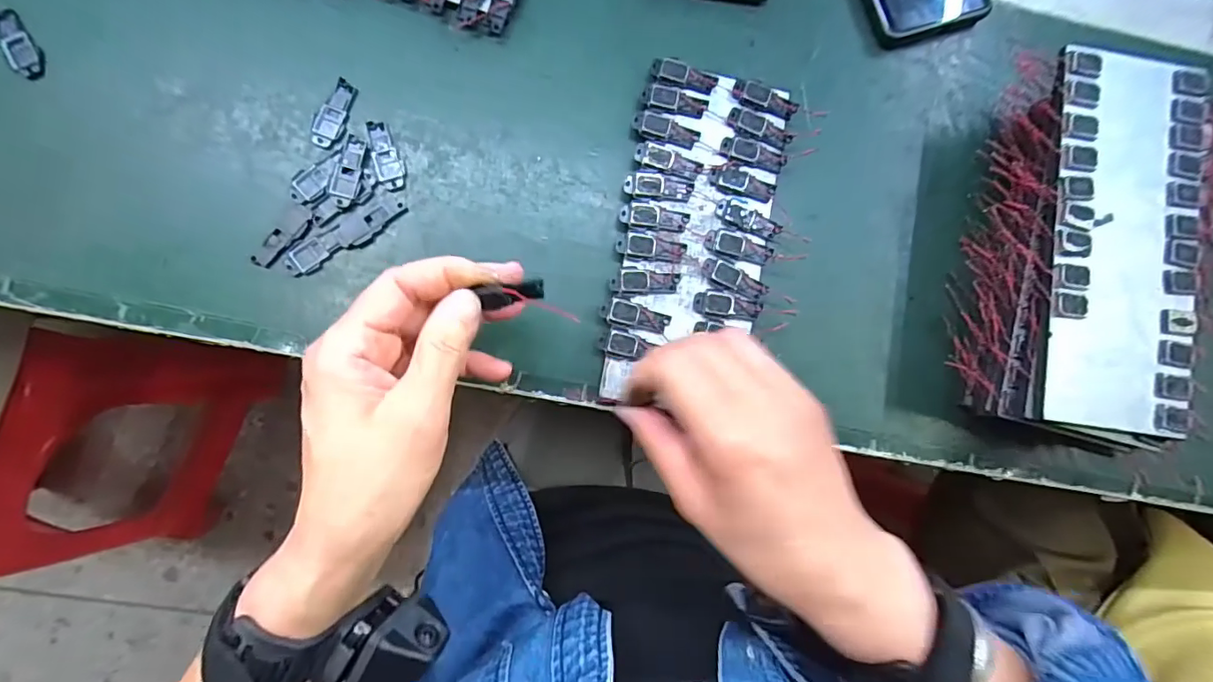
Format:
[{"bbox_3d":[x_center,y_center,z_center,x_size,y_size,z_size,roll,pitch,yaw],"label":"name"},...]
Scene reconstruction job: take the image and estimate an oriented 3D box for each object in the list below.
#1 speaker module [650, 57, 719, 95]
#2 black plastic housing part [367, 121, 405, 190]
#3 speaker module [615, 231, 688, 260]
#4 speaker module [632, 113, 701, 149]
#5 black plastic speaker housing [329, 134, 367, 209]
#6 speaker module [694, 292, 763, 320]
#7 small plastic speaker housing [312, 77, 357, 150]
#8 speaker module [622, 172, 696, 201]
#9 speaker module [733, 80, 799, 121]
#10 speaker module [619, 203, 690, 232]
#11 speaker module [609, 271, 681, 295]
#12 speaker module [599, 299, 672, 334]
[{"bbox_3d":[0.046,-0.157,0.317,0.039,0.004,0.015,14,84,-4],"label":"speaker module"},{"bbox_3d":[-0.126,-0.106,0.304,0.014,0.004,0.041,-20,87,-7],"label":"black plastic housing part"},{"bbox_3d":[0.026,-0.055,0.309,0.040,0.004,0.015,1,85,-5],"label":"speaker module"},{"bbox_3d":[0.035,-0.123,0.314,0.039,0.004,0.016,15,84,-4],"label":"speaker module"},{"bbox_3d":[-0.144,-0.095,0.300,0.015,0.004,0.041,16,84,-4],"label":"black plastic speaker housing"},{"bbox_3d":[0.071,-0.019,0.310,0.040,0.006,0.015,9,84,-4],"label":"speaker module"},{"bbox_3d":[-0.154,-0.129,0.302,0.016,0.004,0.040,24,83,-3],"label":"small plastic speaker housing"},{"bbox_3d":[0.031,-0.090,0.311,0.040,0.004,0.014,1,85,-5],"label":"speaker module"},{"bbox_3d":[0.095,-0.145,0.321,0.040,0.004,0.014,18,84,-3],"label":"speaker module"},{"bbox_3d":[0.028,-0.072,0.310,0.040,0.004,0.014,6,85,-5],"label":"speaker module"},{"bbox_3d":[0.022,-0.034,0.308,0.040,0.005,0.013,1,85,-5],"label":"speaker module"},{"bbox_3d":[0.016,-0.014,0.306,0.039,0.005,0.015,11,84,-4],"label":"speaker module"}]

